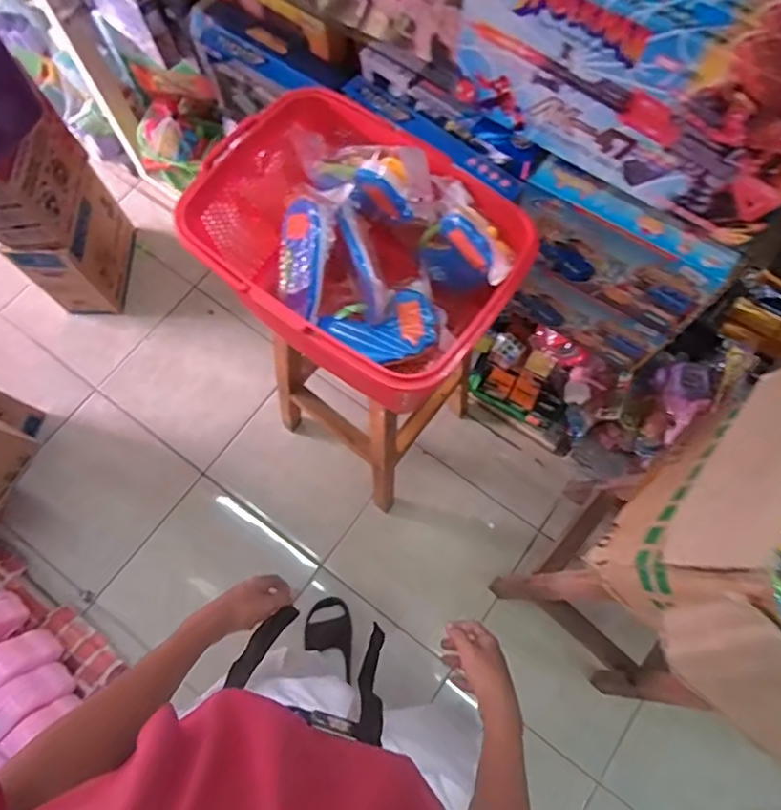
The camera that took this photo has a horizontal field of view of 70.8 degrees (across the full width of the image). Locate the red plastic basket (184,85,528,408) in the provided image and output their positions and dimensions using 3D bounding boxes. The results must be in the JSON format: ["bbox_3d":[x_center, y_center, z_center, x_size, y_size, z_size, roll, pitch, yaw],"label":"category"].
[{"bbox_3d":[-0.051,-0.181,0.746,0.398,0.227,0.290,40,76,12],"label":"red plastic basket"}]

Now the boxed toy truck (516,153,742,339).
[{"bbox_3d":[0.299,-0.210,0.753,0.273,0.150,0.063,35,75,10],"label":"boxed toy truck"}]

